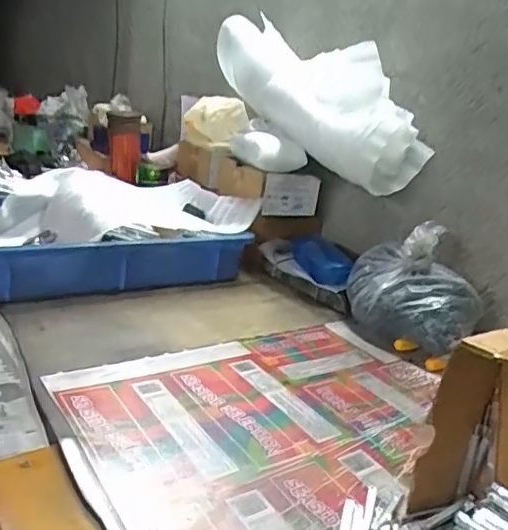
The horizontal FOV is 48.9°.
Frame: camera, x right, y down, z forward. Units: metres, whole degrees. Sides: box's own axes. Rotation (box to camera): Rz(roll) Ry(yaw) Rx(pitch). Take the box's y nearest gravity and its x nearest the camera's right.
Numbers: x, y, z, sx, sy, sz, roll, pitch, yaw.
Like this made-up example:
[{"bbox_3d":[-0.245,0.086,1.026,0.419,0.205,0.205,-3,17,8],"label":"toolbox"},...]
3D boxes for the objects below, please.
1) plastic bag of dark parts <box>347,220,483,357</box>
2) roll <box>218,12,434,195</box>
[{"bbox_3d":[0.206,0.030,0.731,0.165,0.143,0.135,11,19,14],"label":"plastic bag of dark parts"},{"bbox_3d":[0.088,-0.275,0.862,0.101,0.167,0.407,-10,41,-41],"label":"roll"}]

